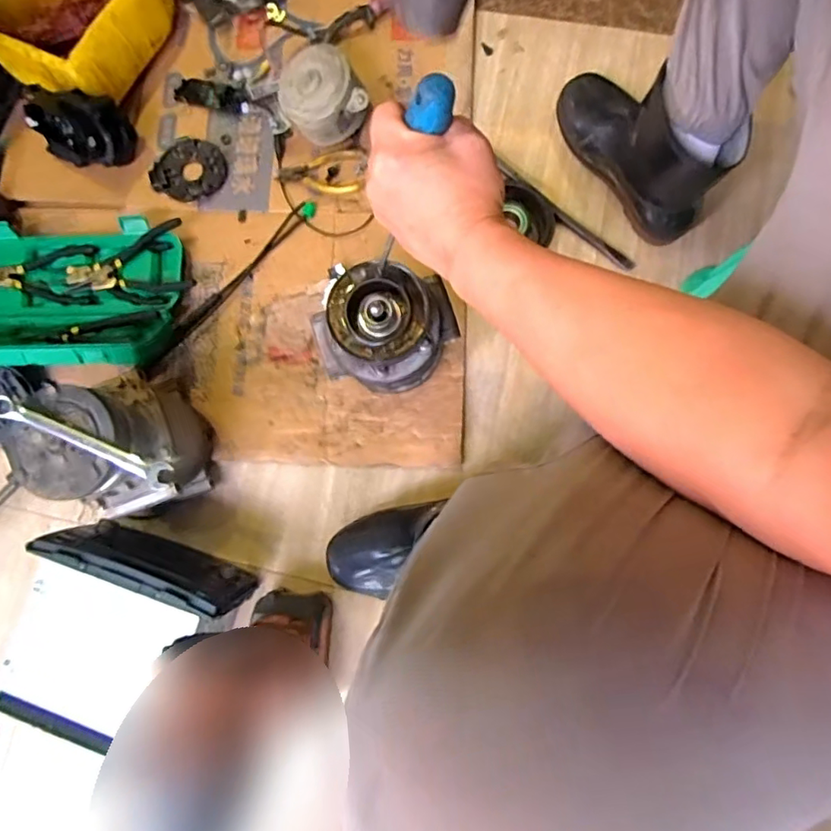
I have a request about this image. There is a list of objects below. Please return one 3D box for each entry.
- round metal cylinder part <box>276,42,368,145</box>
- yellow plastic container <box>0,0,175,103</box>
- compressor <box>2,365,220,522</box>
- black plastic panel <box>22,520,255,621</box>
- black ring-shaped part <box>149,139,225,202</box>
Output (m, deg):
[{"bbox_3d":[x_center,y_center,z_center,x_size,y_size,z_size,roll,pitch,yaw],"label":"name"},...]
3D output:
[{"bbox_3d":[-0.119,-0.402,0.720,0.102,0.076,0.103,-29,79,-2],"label":"round metal cylinder part"},{"bbox_3d":[-0.441,-0.528,0.745,0.177,0.087,0.224,22,82,7],"label":"yellow plastic container"},{"bbox_3d":[-0.303,0.033,0.602,0.119,0.201,0.128,-1,80,4],"label":"compressor"},{"bbox_3d":[-0.284,0.163,0.617,0.212,0.114,0.038,18,81,7],"label":"black plastic panel"},{"bbox_3d":[-0.302,-0.328,0.746,0.093,0.009,0.087,-1,80,4],"label":"black ring-shaped part"}]

